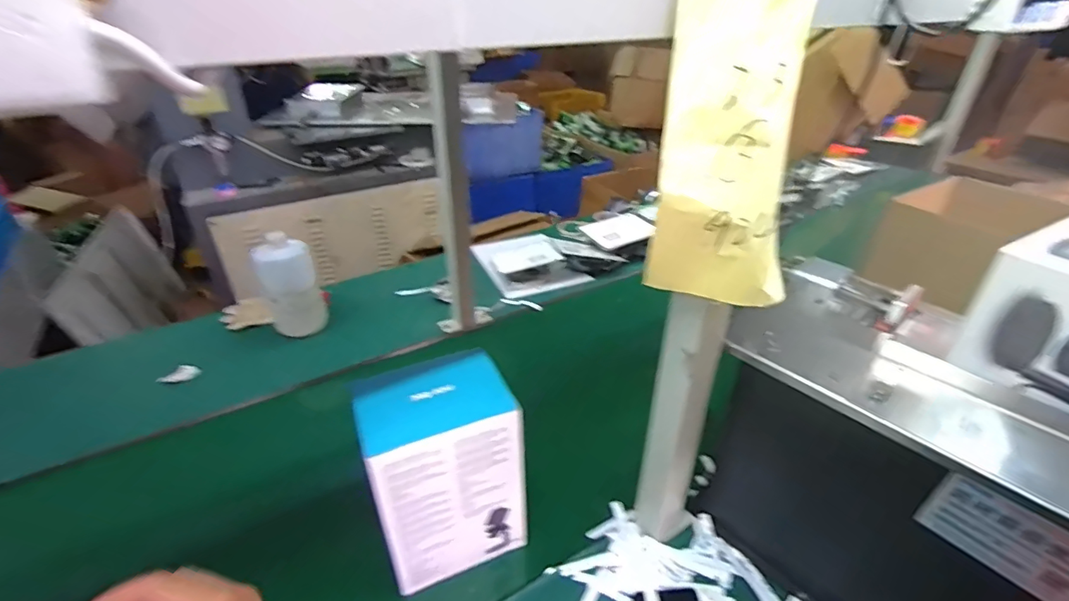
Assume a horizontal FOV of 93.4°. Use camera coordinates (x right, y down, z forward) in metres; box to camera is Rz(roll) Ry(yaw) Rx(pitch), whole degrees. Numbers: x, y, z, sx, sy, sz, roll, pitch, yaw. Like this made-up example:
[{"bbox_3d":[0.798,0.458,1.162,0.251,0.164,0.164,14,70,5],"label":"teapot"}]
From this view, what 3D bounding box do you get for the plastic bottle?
[{"bbox_3d":[-0.475,-0.033,0.984,0.097,0.195,0.079,-14,35,-21],"label":"plastic bottle"}]

